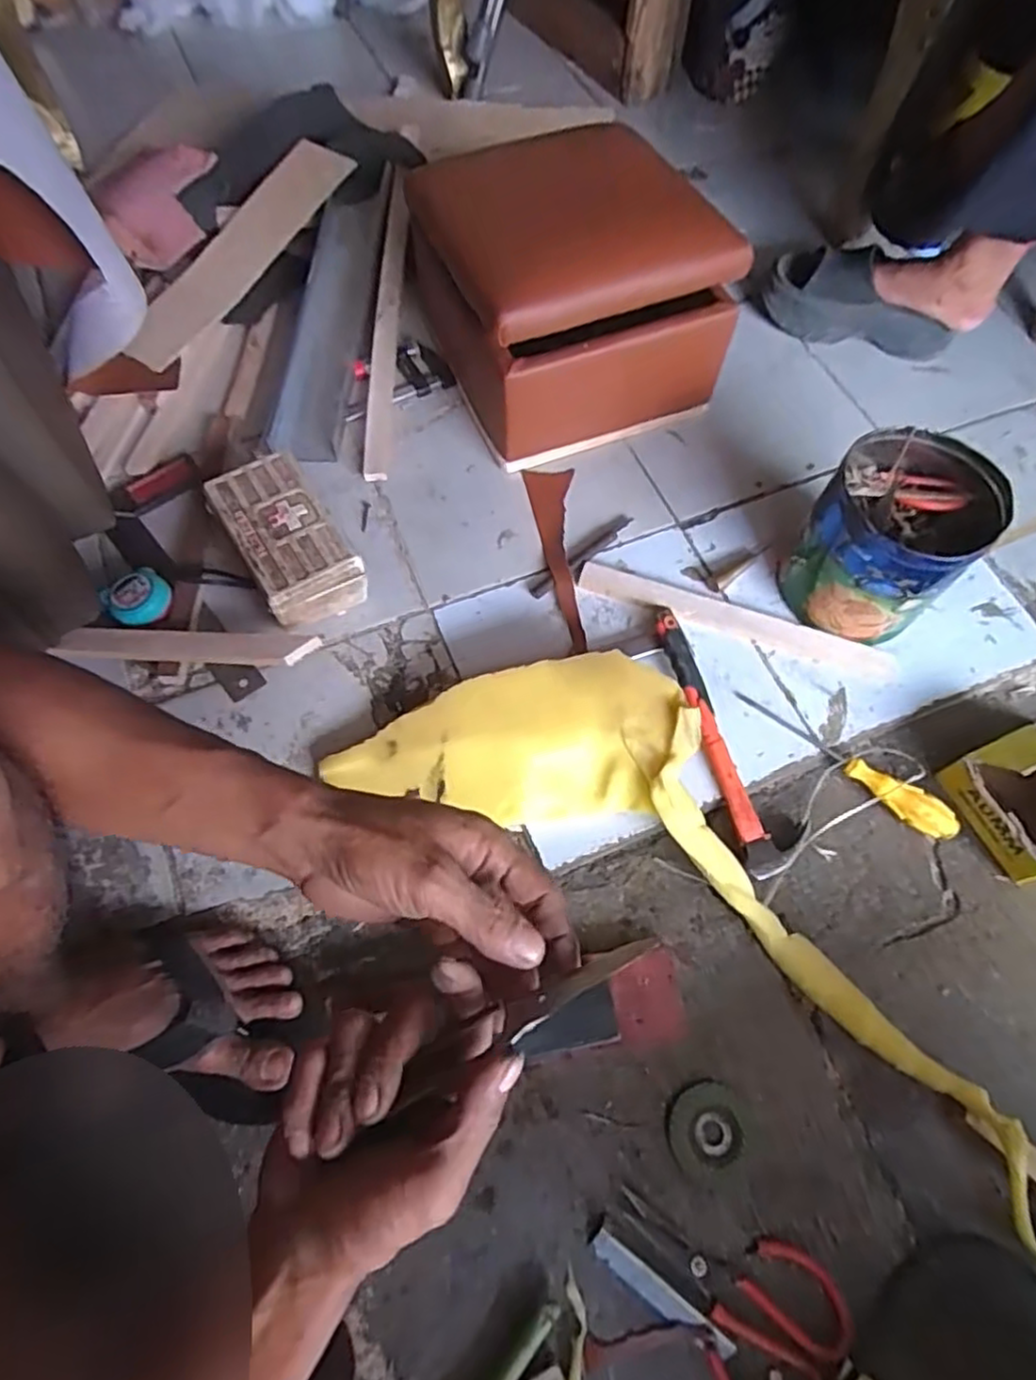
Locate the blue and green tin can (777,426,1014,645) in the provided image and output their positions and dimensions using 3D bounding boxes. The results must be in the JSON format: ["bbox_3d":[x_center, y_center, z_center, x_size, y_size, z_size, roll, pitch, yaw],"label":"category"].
[{"bbox_3d":[0.354,-0.142,0.677,0.136,0.151,0.144,1,65,-2],"label":"blue and green tin can"}]

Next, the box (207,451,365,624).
[{"bbox_3d":[-0.233,-0.146,0.698,0.091,0.080,0.157,-31,71,-16],"label":"box"}]

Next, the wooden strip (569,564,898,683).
[{"bbox_3d":[0.225,-0.072,0.719,0.329,0.007,0.036,18,66,6],"label":"wooden strip"}]

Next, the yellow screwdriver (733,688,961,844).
[{"bbox_3d":[0.310,0.069,0.656,0.225,0.021,0.028,34,68,12],"label":"yellow screwdriver"}]

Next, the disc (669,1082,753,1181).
[{"bbox_3d":[0.149,0.343,0.537,0.062,0.004,0.061,1,65,-2],"label":"disc"}]

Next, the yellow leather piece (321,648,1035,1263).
[{"bbox_3d":[0.209,0.184,0.574,0.772,0.063,0.237,31,68,11],"label":"yellow leather piece"}]

